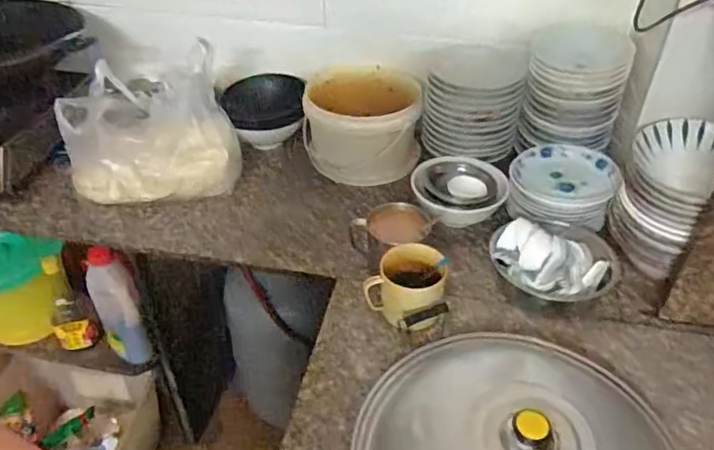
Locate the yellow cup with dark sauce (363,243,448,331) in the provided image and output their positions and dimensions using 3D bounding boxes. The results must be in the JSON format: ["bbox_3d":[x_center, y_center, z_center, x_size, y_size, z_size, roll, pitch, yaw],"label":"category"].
[{"bbox_3d":[0.072,0.101,0.883,0.112,0.102,0.104,0,40,0],"label":"yellow cup with dark sauce"}]

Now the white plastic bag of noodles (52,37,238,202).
[{"bbox_3d":[-0.388,-0.168,1.108,0.302,0.242,0.179,-10,41,-12],"label":"white plastic bag of noodles"}]

